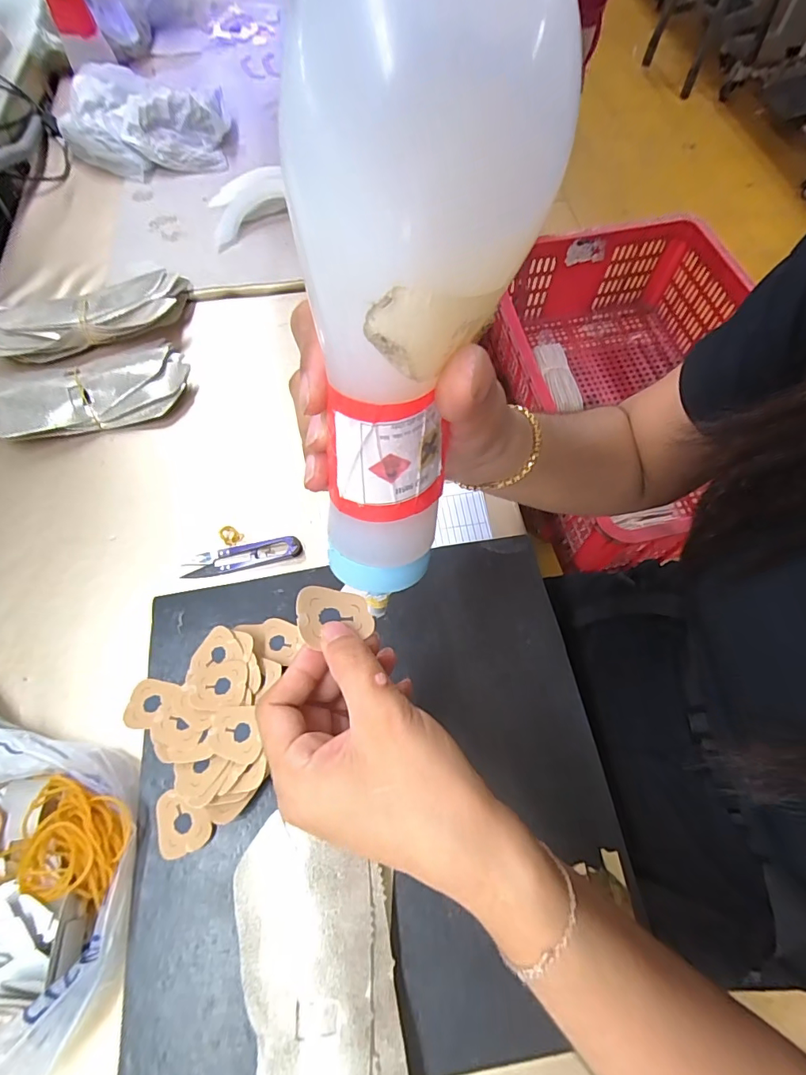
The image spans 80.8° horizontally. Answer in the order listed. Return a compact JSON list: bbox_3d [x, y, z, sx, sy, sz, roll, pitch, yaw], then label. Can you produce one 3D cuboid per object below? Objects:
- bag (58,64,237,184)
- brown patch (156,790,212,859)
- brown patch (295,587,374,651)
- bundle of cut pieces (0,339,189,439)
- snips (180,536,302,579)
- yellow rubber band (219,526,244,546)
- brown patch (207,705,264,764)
[{"bbox_3d":[-0.340,-0.546,0.617,0.208,0.058,0.133,24,66,11],"label":"bag"},{"bbox_3d":[-0.139,0.179,0.299,0.032,0.004,0.037,-13,70,-3],"label":"brown patch"},{"bbox_3d":[-0.034,0.037,0.236,0.037,0.004,0.028,-1,54,-24],"label":"brown patch"},{"bbox_3d":[-0.313,-0.142,0.464,0.193,0.031,0.085,-12,65,-7],"label":"bundle of cut pieces"},{"bbox_3d":[-0.137,0.015,0.402,0.098,0.005,0.023,-13,65,-7],"label":"snips"},{"bbox_3d":[-0.150,-0.002,0.410,0.021,0.004,0.015,38,70,16],"label":"yellow rubber band"},{"bbox_3d":[-0.108,0.126,0.305,0.036,0.004,0.034,-7,60,7],"label":"brown patch"}]

